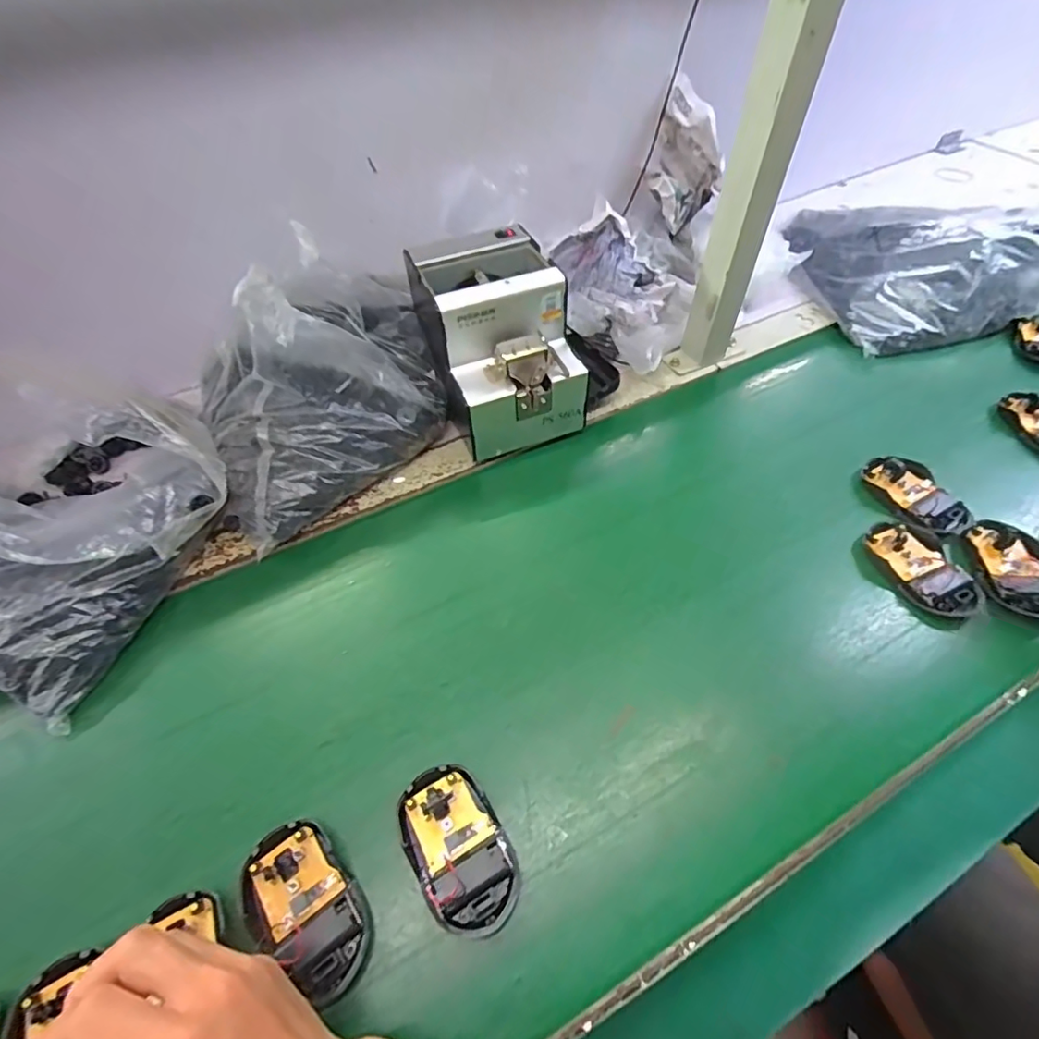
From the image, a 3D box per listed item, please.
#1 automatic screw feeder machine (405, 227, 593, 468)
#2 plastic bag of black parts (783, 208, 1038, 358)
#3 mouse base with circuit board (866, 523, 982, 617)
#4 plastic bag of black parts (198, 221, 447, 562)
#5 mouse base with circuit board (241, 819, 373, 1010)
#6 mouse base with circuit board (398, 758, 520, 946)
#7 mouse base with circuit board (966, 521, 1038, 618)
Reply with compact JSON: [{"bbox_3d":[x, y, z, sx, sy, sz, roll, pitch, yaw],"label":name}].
[{"bbox_3d":[-0.023,-0.181,0.543,0.131,0.136,0.181,-16,55,-10],"label":"automatic screw feeder machine"},{"bbox_3d":[0.571,-0.362,0.706,0.399,0.093,0.280,-12,55,-7],"label":"plastic bag of black parts"},{"bbox_3d":[0.341,0.042,0.456,0.050,0.018,0.094,-20,56,-13],"label":"mouse base with circuit board"},{"bbox_3d":[-0.193,-0.132,0.511,0.259,0.170,0.173,-37,61,-23],"label":"plastic bag of black parts"},{"bbox_3d":[-0.131,0.239,0.329,0.057,0.017,0.097,-39,62,-23],"label":"mouse base with circuit board"},{"bbox_3d":[-0.040,0.212,0.346,0.057,0.020,0.098,-26,58,-17],"label":"mouse base with circuit board"},{"bbox_3d":[0.418,0.042,0.452,0.056,0.016,0.086,7,55,7],"label":"mouse base with circuit board"}]

